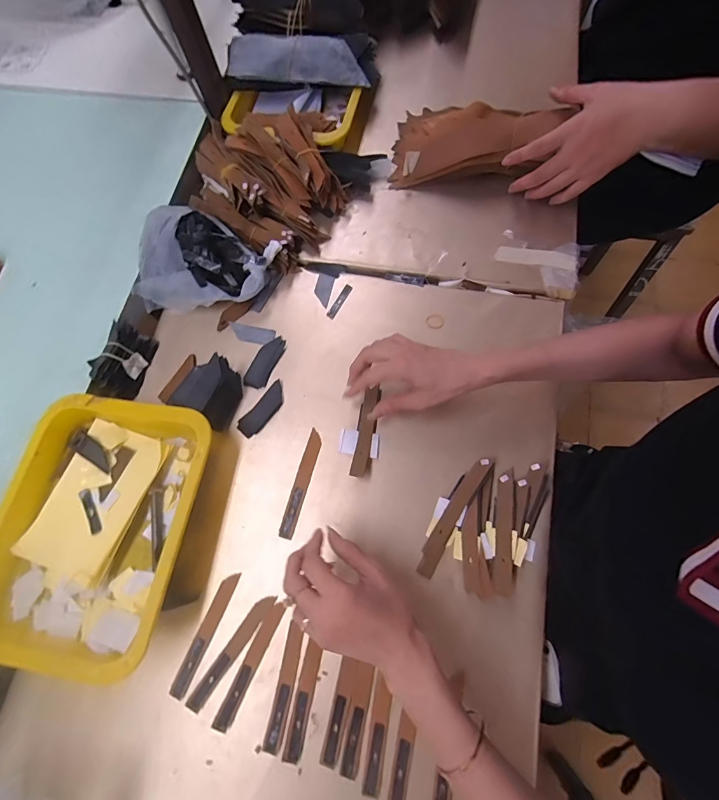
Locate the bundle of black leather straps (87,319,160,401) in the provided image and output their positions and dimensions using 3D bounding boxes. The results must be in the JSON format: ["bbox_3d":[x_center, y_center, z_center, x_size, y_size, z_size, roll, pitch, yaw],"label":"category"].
[{"bbox_3d":[-0.301,-0.049,0.484,0.046,0.042,0.096,7,72,6],"label":"bundle of black leather straps"}]

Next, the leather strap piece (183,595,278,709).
[{"bbox_3d":[-0.132,0.259,0.394,0.016,0.004,0.124,33,77,13],"label":"leather strap piece"}]

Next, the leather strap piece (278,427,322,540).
[{"bbox_3d":[-0.067,0.096,0.445,0.017,0.004,0.124,14,73,8],"label":"leather strap piece"}]

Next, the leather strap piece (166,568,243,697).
[{"bbox_3d":[-0.162,0.245,0.402,0.018,0.004,0.124,22,75,10],"label":"leather strap piece"}]

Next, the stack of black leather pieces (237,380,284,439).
[{"bbox_3d":[-0.118,0.012,0.474,0.028,0.004,0.077,36,78,14],"label":"stack of black leather pieces"}]

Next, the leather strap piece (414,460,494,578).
[{"bbox_3d":[0.103,0.125,0.416,0.020,0.008,0.141,30,83,15],"label":"leather strap piece"}]

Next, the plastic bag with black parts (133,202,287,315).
[{"bbox_3d":[-0.203,-0.175,0.490,0.159,0.089,0.120,20,74,10],"label":"plastic bag with black parts"}]

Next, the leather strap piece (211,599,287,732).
[{"bbox_3d":[-0.111,0.268,0.390,0.017,0.006,0.123,26,75,4],"label":"leather strap piece"}]

